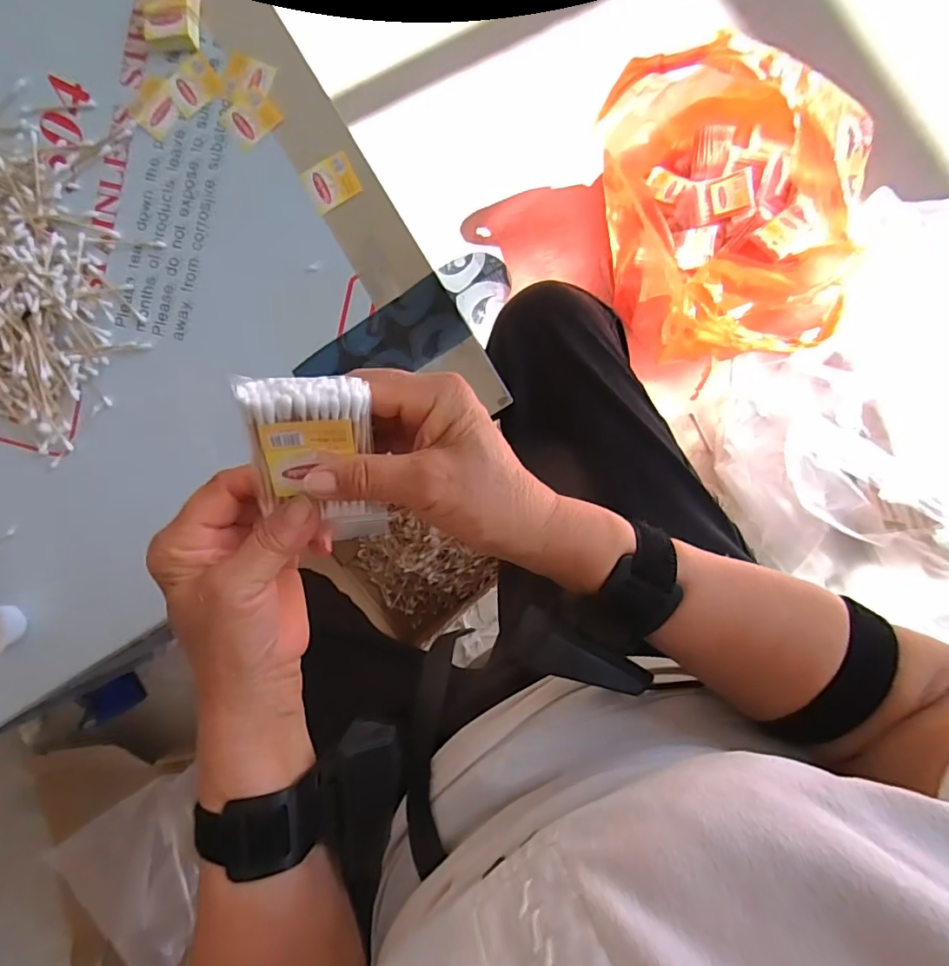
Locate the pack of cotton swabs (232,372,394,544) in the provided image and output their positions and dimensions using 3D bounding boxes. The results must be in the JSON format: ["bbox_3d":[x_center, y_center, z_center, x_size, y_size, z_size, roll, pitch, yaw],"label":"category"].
[{"bbox_3d":[-0.075,-0.009,0.254,0.057,0.015,0.087,-5,131,-10],"label":"pack of cotton swabs"}]

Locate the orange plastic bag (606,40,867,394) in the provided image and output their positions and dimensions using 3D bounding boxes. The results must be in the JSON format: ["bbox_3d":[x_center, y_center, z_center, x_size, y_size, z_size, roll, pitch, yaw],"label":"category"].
[{"bbox_3d":[0.351,-0.365,0.728,0.295,0.223,0.389,-10,90,8],"label":"orange plastic bag"}]

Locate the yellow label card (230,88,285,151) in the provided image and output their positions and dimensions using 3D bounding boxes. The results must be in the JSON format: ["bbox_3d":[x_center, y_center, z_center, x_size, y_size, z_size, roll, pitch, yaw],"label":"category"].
[{"bbox_3d":[-0.185,-0.309,0.445,0.042,0.004,0.040,-25,89,10],"label":"yellow label card"}]

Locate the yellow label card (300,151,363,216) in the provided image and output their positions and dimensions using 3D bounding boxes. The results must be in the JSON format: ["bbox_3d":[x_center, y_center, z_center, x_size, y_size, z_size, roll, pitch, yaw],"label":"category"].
[{"bbox_3d":[-0.119,-0.250,0.438,0.041,0.004,0.038,-26,88,8],"label":"yellow label card"}]

